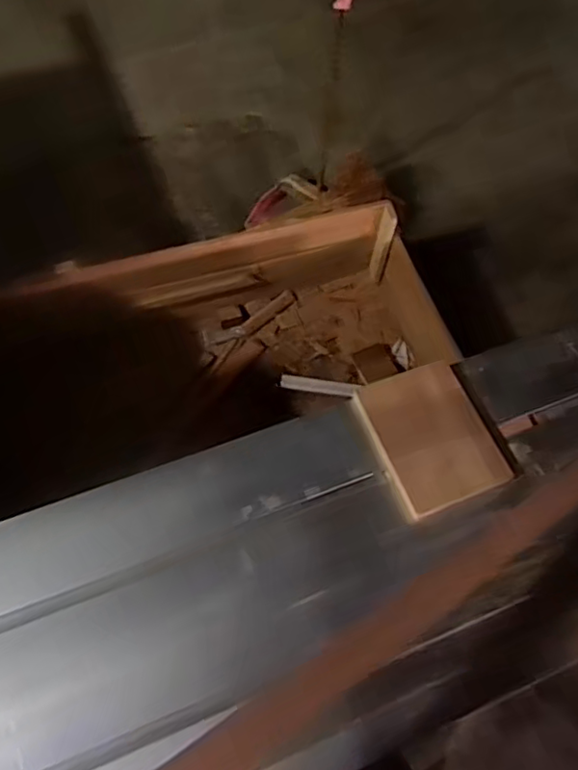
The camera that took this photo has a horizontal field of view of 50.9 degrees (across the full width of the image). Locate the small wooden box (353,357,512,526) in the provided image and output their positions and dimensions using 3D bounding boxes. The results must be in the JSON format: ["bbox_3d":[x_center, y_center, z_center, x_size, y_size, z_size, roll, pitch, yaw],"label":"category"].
[{"bbox_3d":[0.180,0.060,0.783,0.149,0.034,0.192,-18,65,-11],"label":"small wooden box"}]

